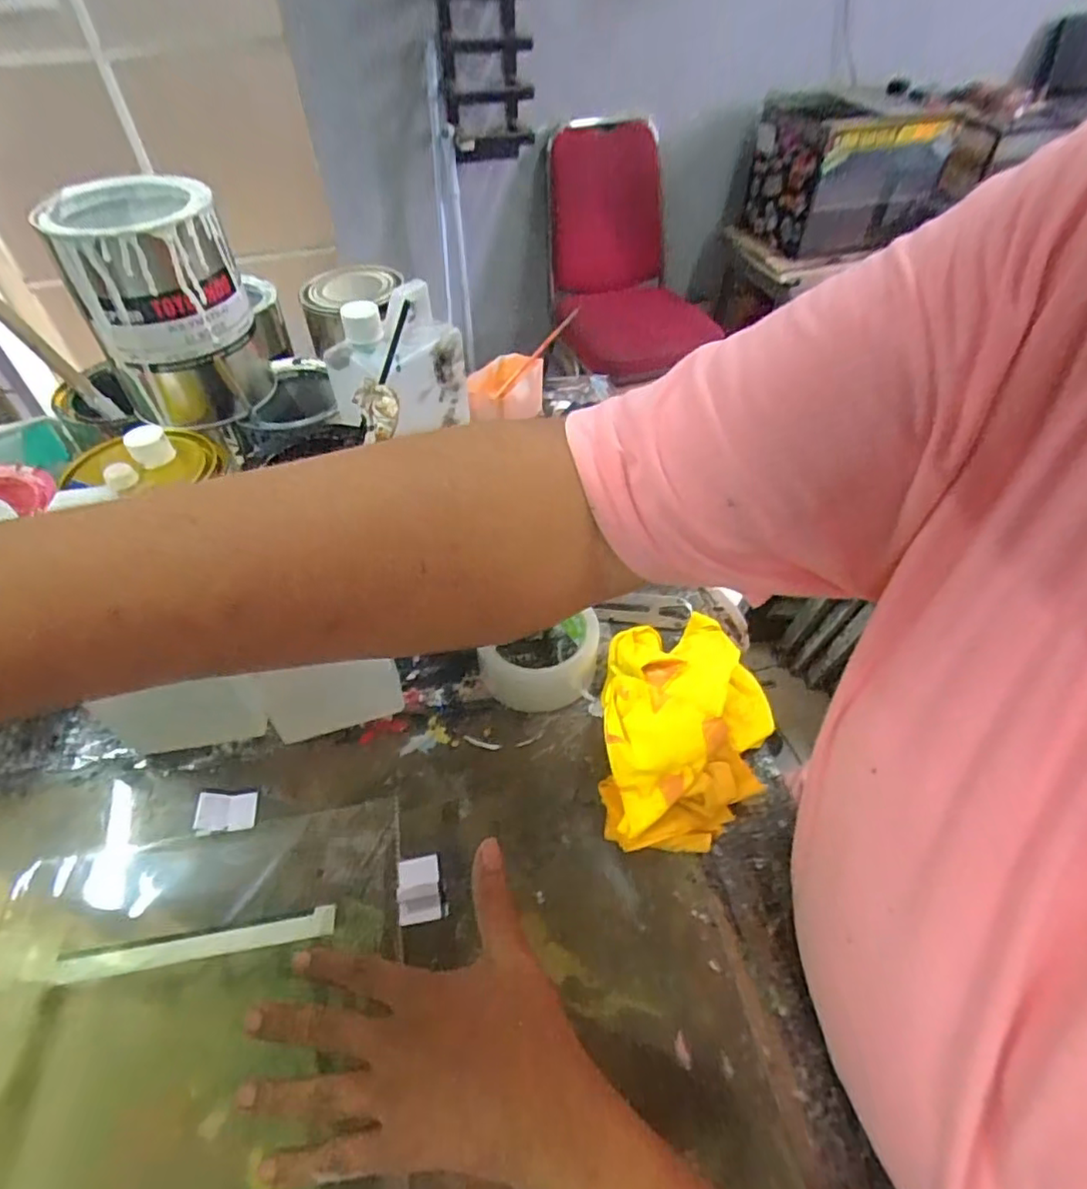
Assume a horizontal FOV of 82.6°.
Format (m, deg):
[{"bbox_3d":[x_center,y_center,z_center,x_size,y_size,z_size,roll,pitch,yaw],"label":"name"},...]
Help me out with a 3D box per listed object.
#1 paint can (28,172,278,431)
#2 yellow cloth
[{"bbox_3d":[-0.271,-0.210,0.454,0.103,0.139,0.110,-24,53,-20],"label":"paint can"},{"bbox_3d":[0.110,0.095,0.463,0.128,0.052,0.178,4,48,4],"label":"yellow cloth"}]

